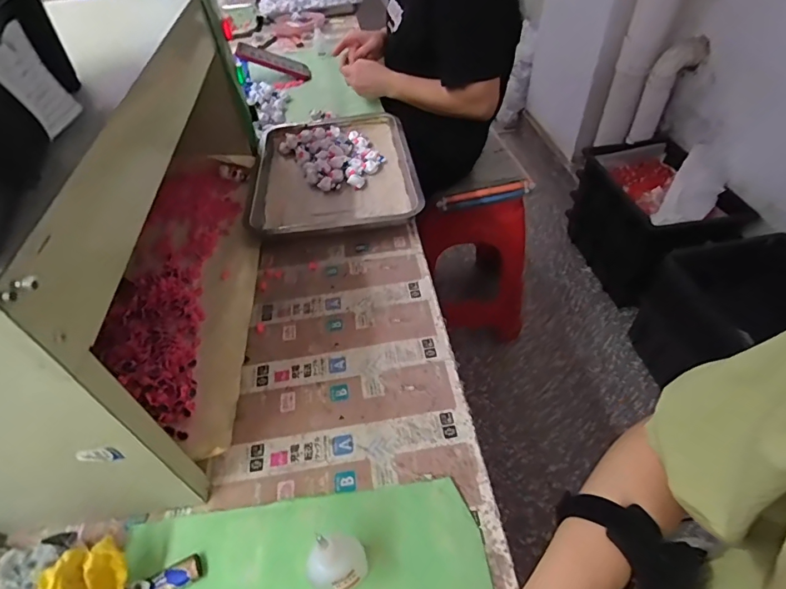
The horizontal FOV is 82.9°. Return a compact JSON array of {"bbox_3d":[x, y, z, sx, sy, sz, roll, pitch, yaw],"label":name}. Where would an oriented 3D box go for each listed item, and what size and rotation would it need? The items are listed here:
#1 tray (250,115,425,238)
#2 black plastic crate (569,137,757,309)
[{"bbox_3d":[-0.097,-0.209,0.738,0.250,0.044,0.343,-5,47,-2],"label":"tray"},{"bbox_3d":[0.830,-0.242,1.484,0.381,0.326,0.554,-3,47,1],"label":"black plastic crate"}]

